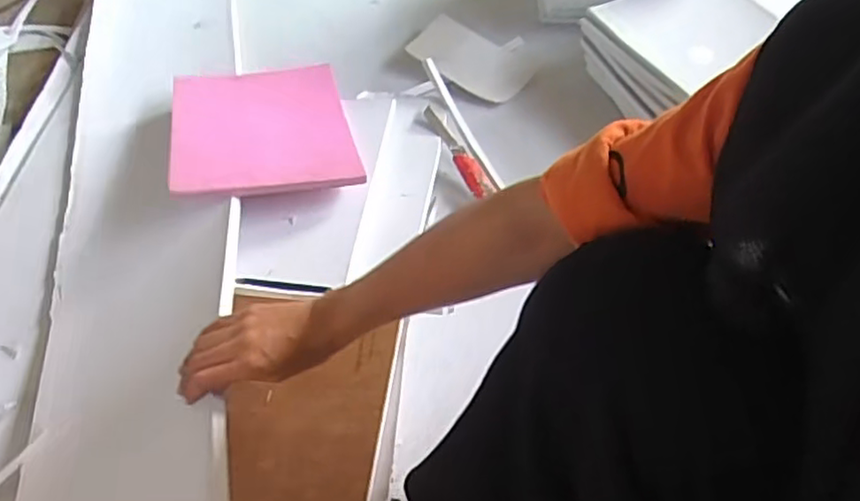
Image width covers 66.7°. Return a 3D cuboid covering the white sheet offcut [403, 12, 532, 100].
[{"bbox_3d":[0.069,-0.301,1.030,0.201,0.099,0.026,11,10,-22],"label":"white sheet offcut"}]

